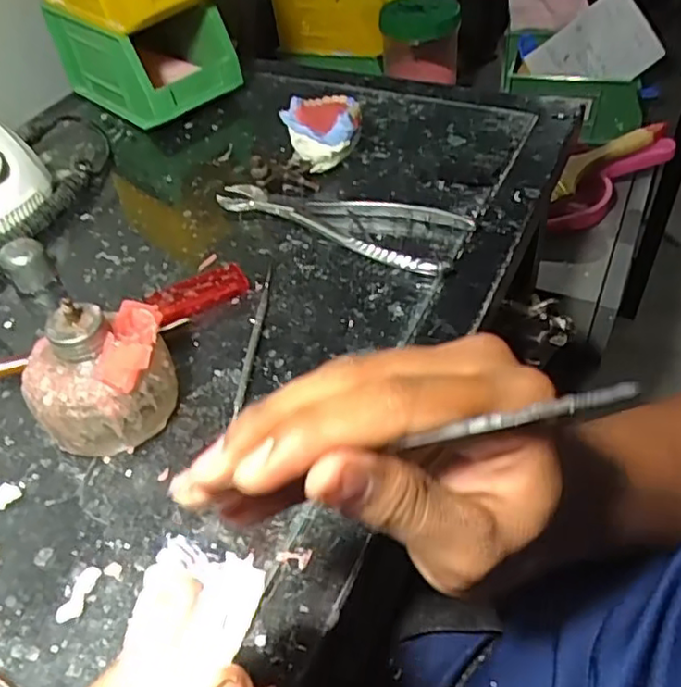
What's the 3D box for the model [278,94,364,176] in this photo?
[{"bbox_3d":[-0.015,-0.168,0.527,0.064,0.047,0.062,-3,47,2],"label":"model"}]

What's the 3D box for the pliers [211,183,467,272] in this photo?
[{"bbox_3d":[-0.006,-0.094,0.479,0.188,0.014,0.064,17,51,20],"label":"pliers"}]

